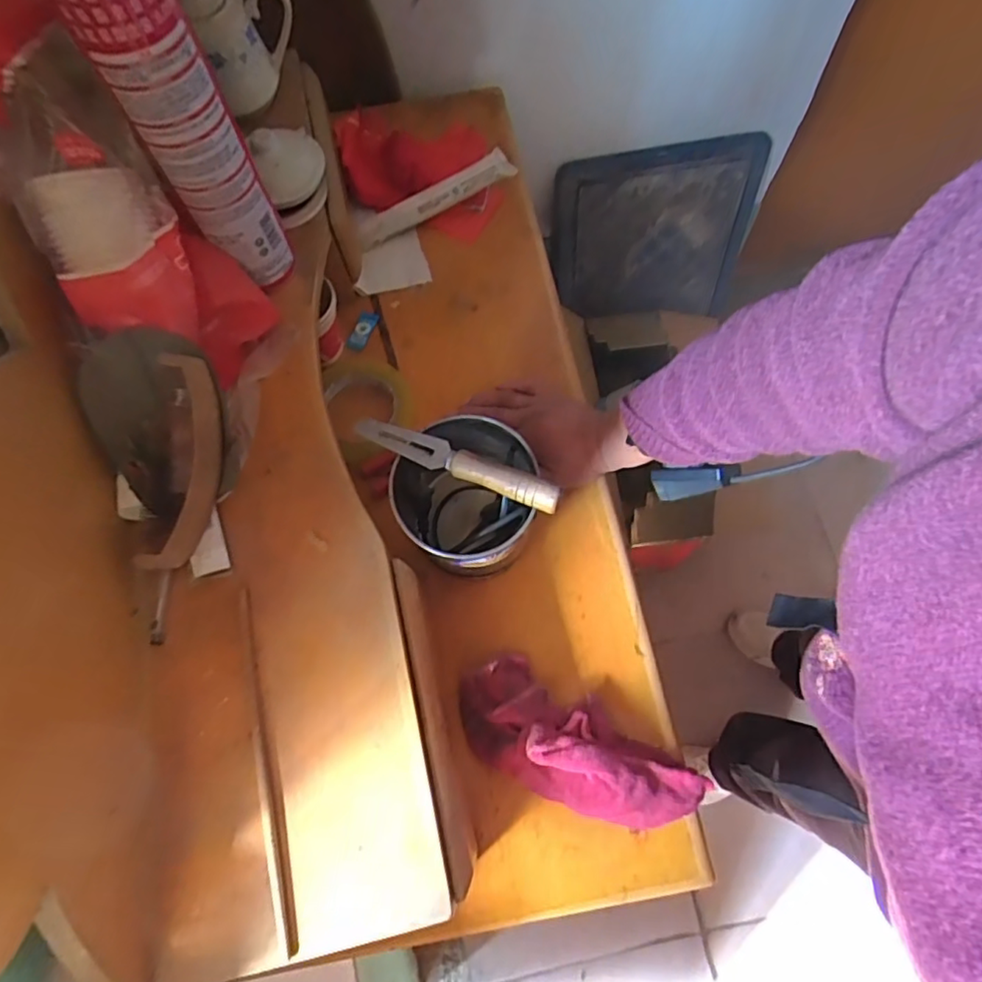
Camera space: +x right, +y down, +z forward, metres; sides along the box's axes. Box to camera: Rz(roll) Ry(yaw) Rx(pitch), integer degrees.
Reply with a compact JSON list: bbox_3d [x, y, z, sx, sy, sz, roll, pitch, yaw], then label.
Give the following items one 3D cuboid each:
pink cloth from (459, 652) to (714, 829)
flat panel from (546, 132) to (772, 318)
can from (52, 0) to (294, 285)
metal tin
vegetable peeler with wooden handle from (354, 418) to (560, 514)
[{"bbox_3d":[0.070,0.210,0.478,0.212,0.054,0.086,27,73,10],"label":"pink cloth"},{"bbox_3d":[0.307,-0.479,1.130,0.378,0.355,0.045,-8,54,-2],"label":"flat panel"},{"bbox_3d":[-0.207,-0.261,0.364,0.055,0.319,0.056,1,70,1],"label":"can"},{"bbox_3d":[-0.019,0.008,0.494,0.103,0.123,0.097,0,70,1],"label":"metal tin"},{"bbox_3d":[-0.027,-0.024,0.433,0.161,0.025,0.022,22,72,9],"label":"vegetable peeler with wooden handle"}]

